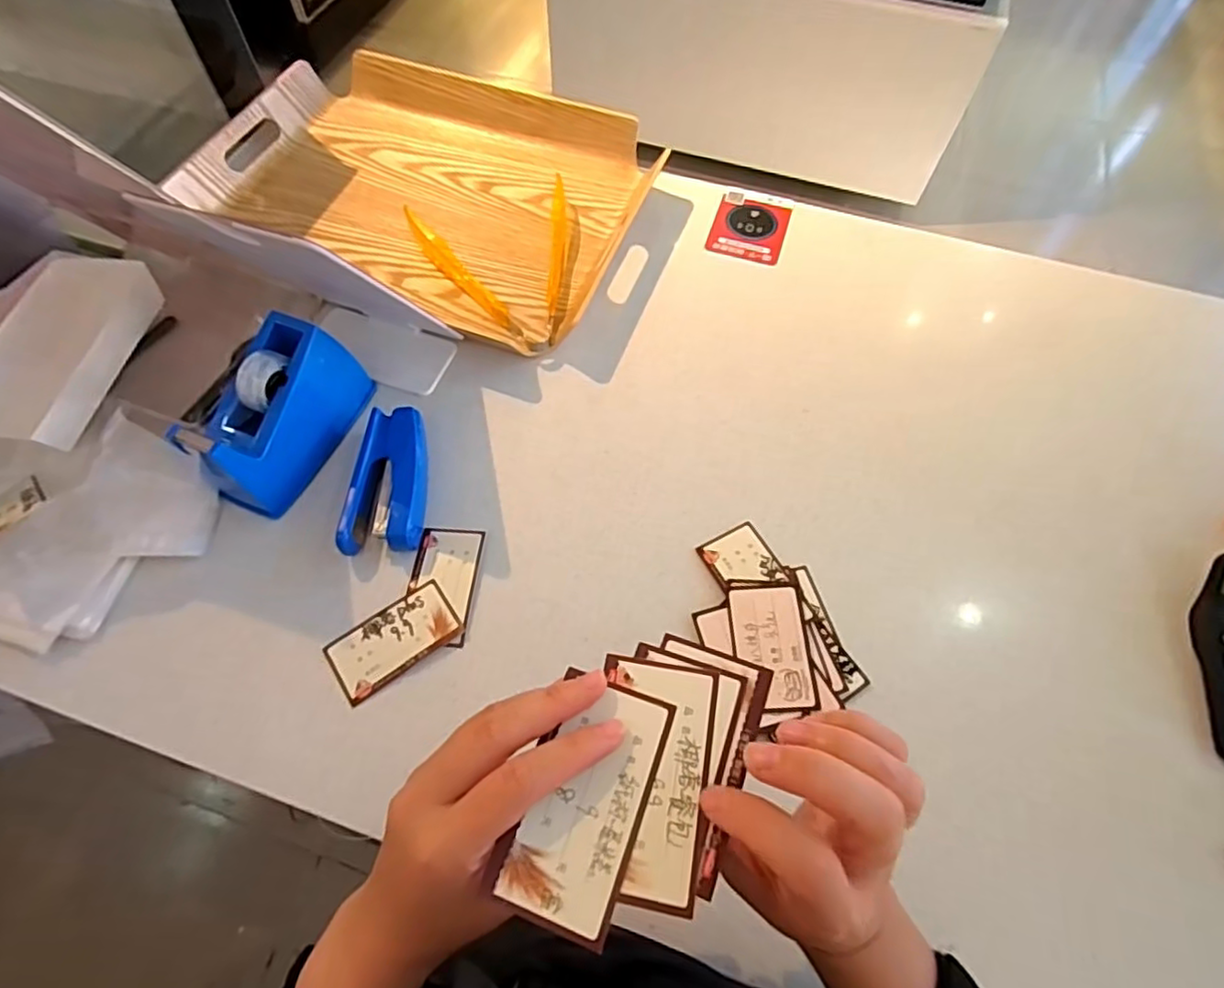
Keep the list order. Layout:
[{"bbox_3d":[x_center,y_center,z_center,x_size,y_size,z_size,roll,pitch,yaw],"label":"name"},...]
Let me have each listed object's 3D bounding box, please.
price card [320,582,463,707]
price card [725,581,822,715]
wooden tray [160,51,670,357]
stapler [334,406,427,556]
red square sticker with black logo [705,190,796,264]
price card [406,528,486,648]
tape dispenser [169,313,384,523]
[{"bbox_3d":[-0.154,0.103,0.444,0.088,0.005,0.049,-32,67,-17],"label":"price card"},{"bbox_3d":[0.113,0.104,0.439,0.053,0.005,0.091,-2,62,1],"label":"price card"},{"bbox_3d":[-0.165,-0.308,0.633,0.391,0.050,0.313,21,63,10],"label":"wooden tray"},{"bbox_3d":[-0.171,-0.011,0.485,0.051,0.028,0.118,2,62,-1],"label":"stapler"},{"bbox_3d":[0.145,-0.281,0.653,0.074,0.004,0.104,17,63,6],"label":"red square sticker with black logo"},{"bbox_3d":[-0.125,0.066,0.461,0.049,0.005,0.087,6,62,2],"label":"price card"},{"bbox_3d":[-0.258,-0.065,0.479,0.066,0.087,0.144,24,64,11],"label":"tape dispenser"}]

